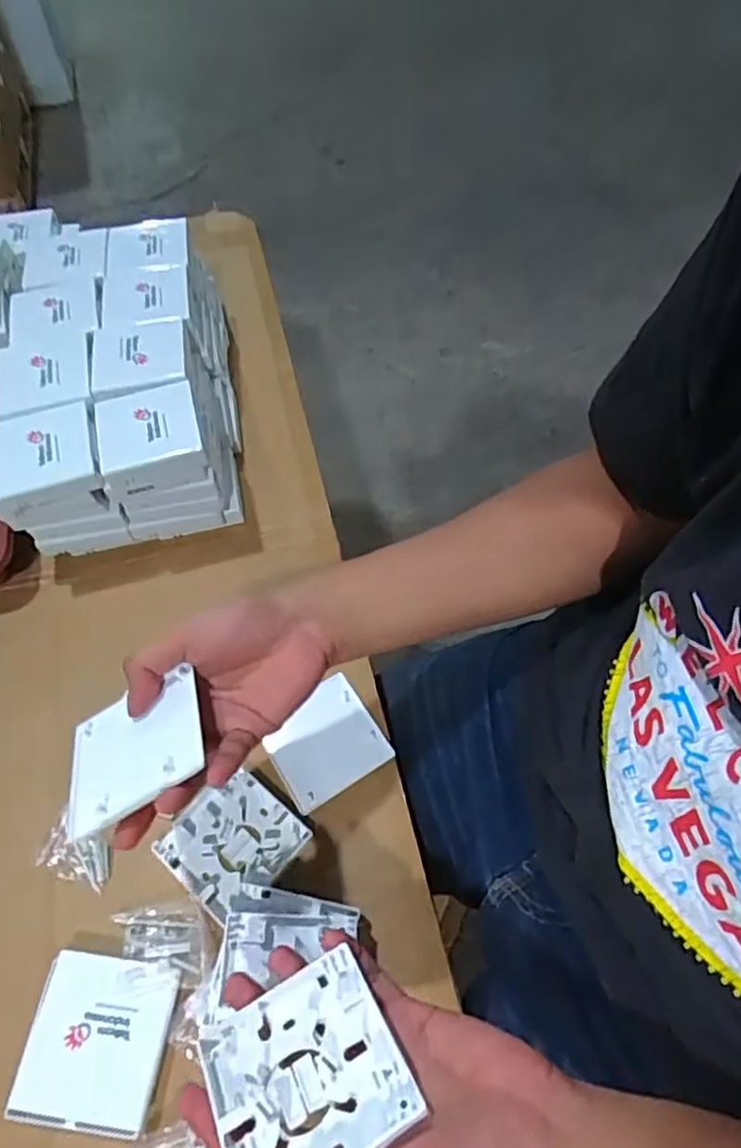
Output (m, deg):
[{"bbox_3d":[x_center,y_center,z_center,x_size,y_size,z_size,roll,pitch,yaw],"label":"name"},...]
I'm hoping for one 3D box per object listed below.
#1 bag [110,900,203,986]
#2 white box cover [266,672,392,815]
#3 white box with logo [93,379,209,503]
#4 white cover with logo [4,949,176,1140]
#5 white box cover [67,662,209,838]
[{"bbox_3d":[-0.148,0.258,0.457,0.061,0.014,0.053,-9,57,-4],"label":"bag"},{"bbox_3d":[-0.037,0.134,0.530,0.084,0.008,0.083,-28,61,-15],"label":"white box cover"},{"bbox_3d":[-0.190,-0.119,0.581,0.090,0.049,0.084,-15,58,-7],"label":"white box with logo"},{"bbox_3d":[-0.177,0.300,0.424,0.086,0.009,0.090,6,58,6],"label":"white cover with logo"},{"bbox_3d":[-0.139,0.100,0.381,0.083,0.006,0.087,-28,36,2],"label":"white box cover"}]

